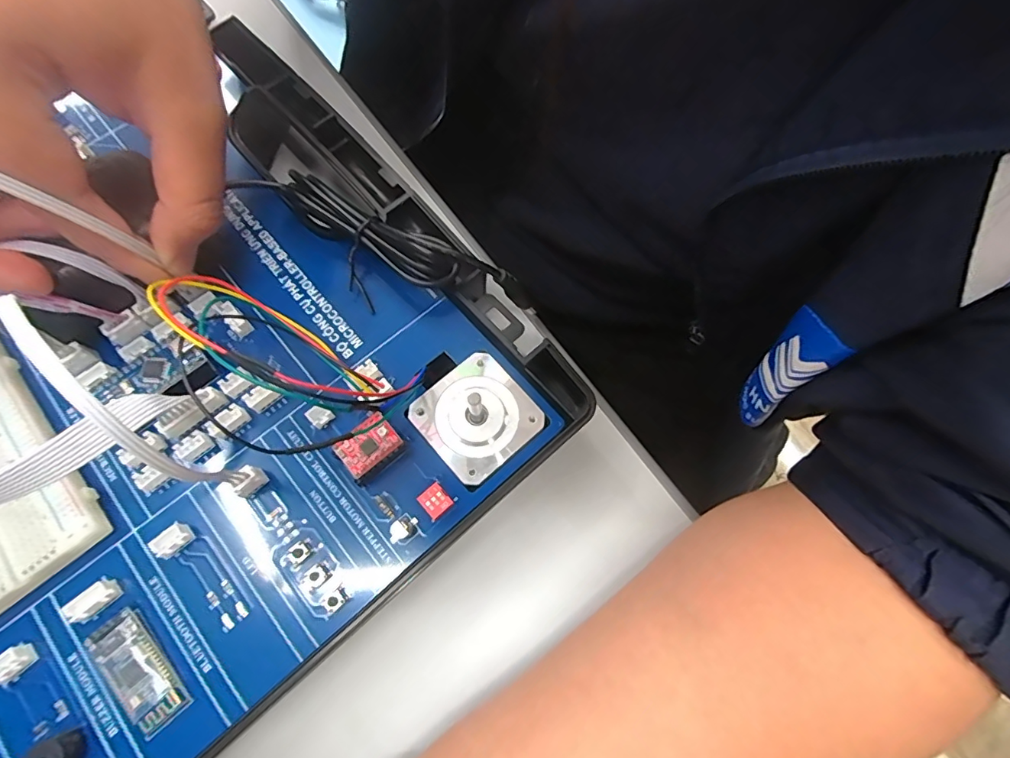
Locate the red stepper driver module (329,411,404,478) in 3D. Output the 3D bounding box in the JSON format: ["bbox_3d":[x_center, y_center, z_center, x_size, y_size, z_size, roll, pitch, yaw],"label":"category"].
[{"bbox_3d":[-0.050,0.023,0.174,0.021,0.006,0.015,-40,76,-13],"label":"red stepper driver module"}]

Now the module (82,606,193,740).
[{"bbox_3d":[-0.119,0.095,0.157,0.016,0.004,0.038,-41,76,-13],"label":"module"}]

